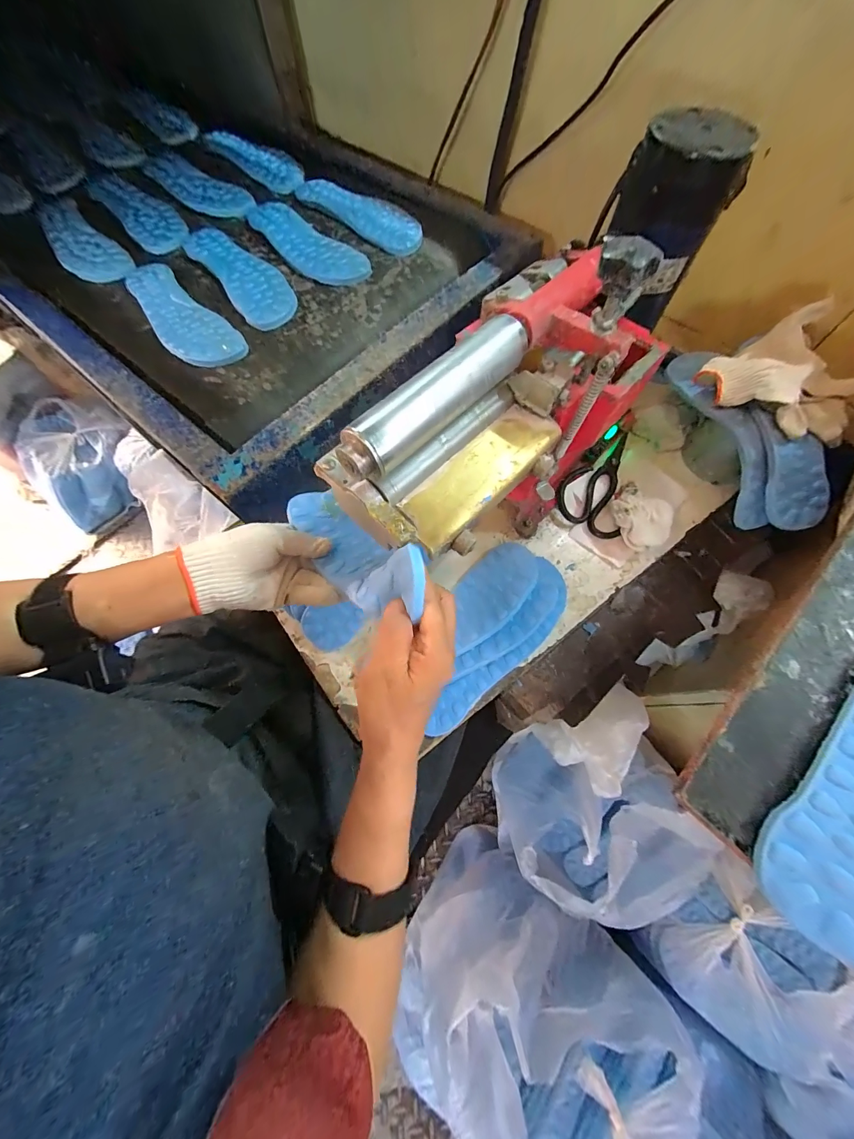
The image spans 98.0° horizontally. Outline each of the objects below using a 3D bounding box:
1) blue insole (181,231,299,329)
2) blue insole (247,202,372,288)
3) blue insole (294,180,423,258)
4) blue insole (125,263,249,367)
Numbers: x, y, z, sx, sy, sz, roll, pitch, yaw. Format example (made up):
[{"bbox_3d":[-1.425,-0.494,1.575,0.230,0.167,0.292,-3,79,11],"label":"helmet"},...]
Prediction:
[{"bbox_3d":[-0.268,-0.432,0.535,0.083,0.010,0.245,-37,73,-12],"label":"blue insole"},{"bbox_3d":[-0.184,-0.493,0.557,0.226,0.015,0.080,39,75,15],"label":"blue insole"},{"bbox_3d":[-0.104,-0.576,0.593,0.257,0.007,0.096,37,74,14],"label":"blue insole"},{"bbox_3d":[-0.336,-0.344,0.500,0.081,0.010,0.234,-42,74,-14],"label":"blue insole"}]

